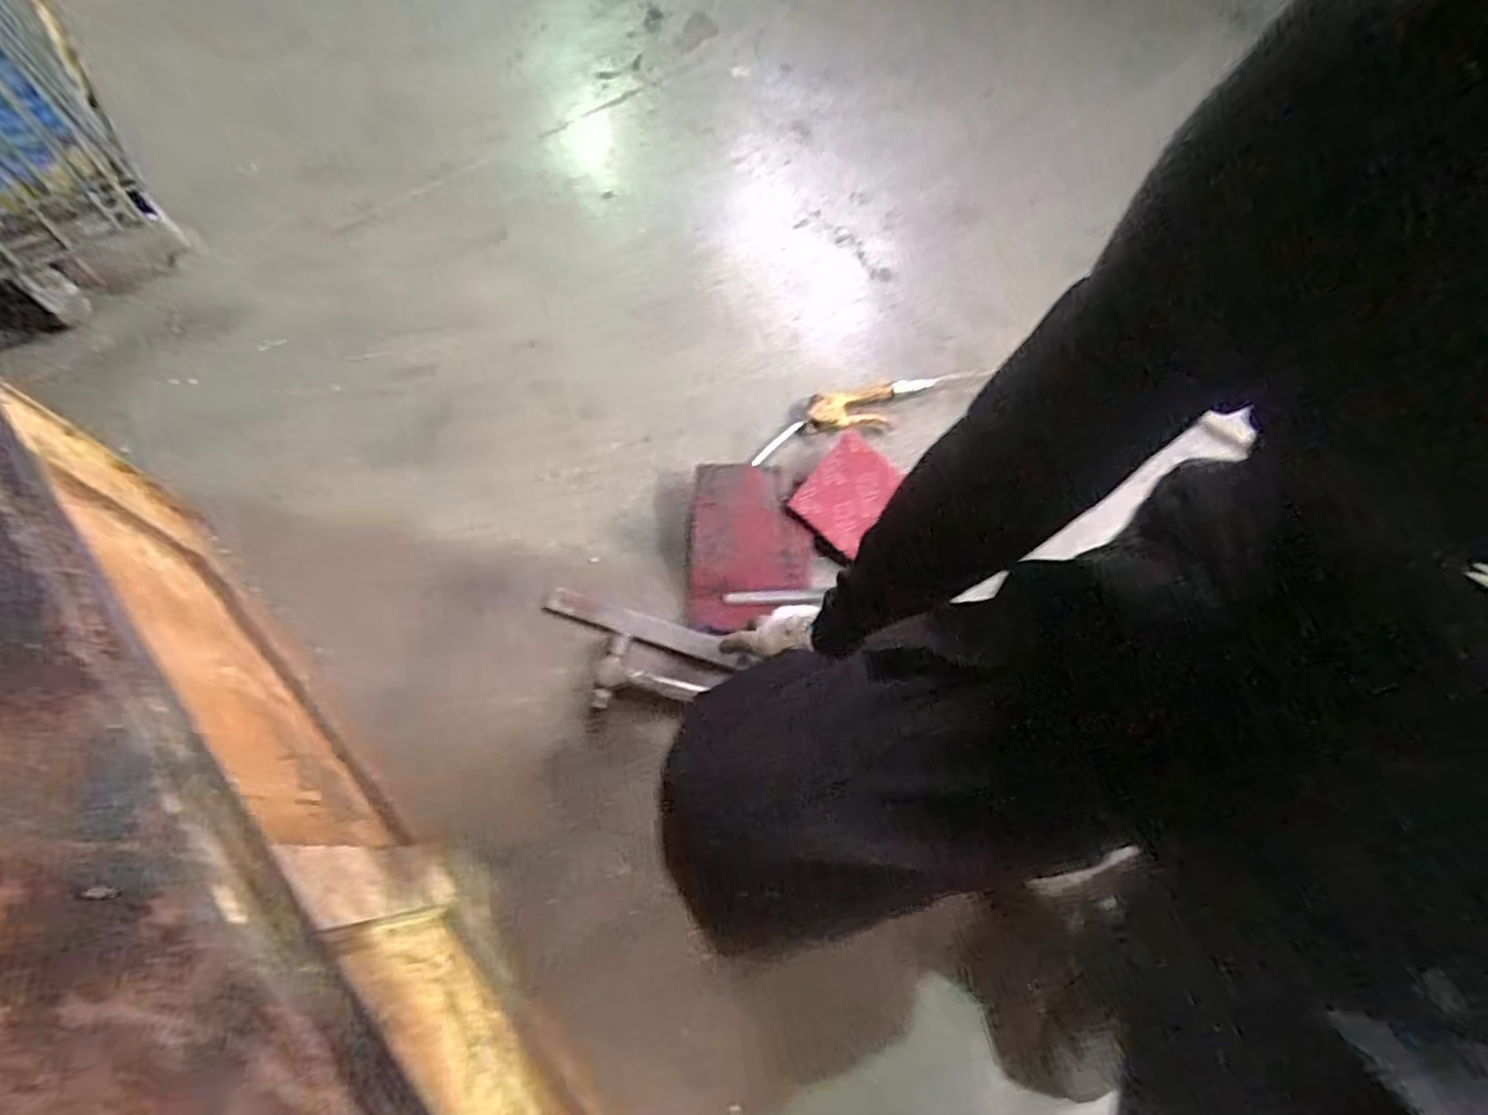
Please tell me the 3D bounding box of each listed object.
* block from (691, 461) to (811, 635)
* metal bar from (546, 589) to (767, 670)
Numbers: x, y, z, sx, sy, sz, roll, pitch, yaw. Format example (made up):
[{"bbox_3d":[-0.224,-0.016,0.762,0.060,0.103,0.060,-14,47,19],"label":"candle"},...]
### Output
[{"bbox_3d":[0.008,-0.019,0.867,0.154,0.030,0.221,0,69,-2],"label":"block"},{"bbox_3d":[-0.116,0.084,0.805,0.256,0.012,0.033,17,69,9],"label":"metal bar"}]

